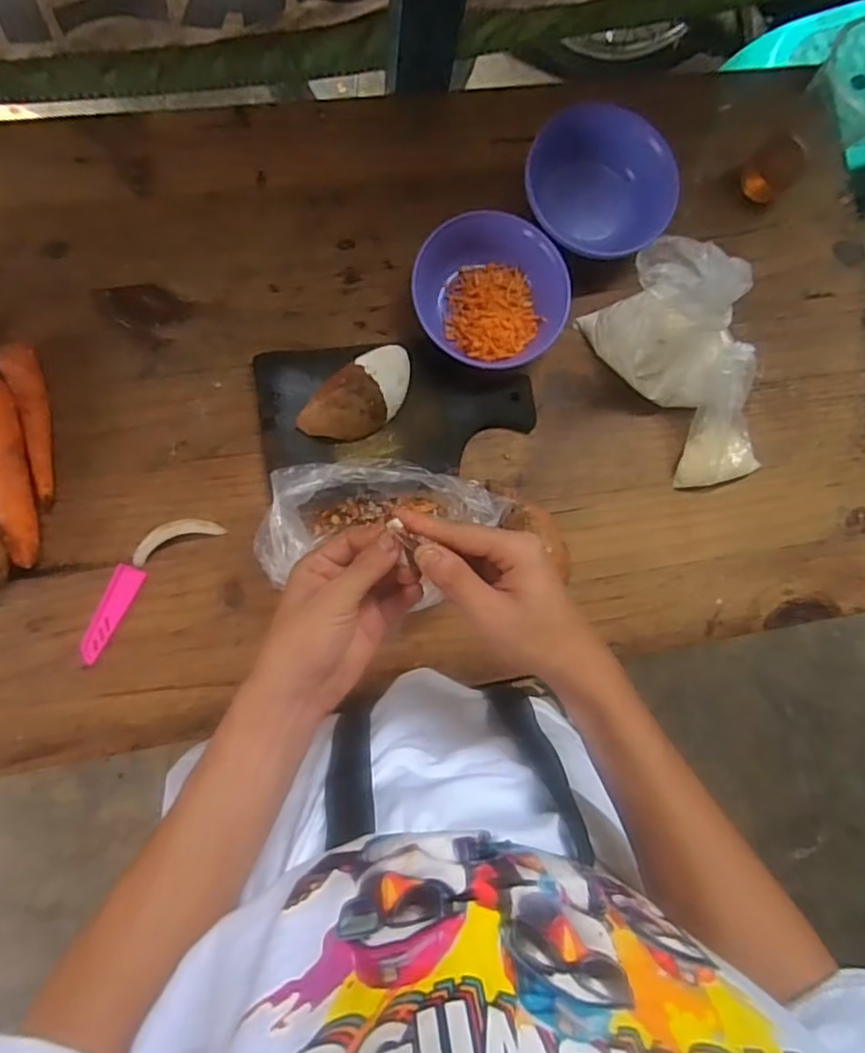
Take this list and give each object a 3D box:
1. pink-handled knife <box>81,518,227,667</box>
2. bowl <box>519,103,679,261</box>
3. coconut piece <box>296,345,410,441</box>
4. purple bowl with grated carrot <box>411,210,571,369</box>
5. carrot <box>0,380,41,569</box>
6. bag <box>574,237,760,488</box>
[{"bbox_3d":[-0.259,0.047,0.556,0.043,0.011,0.156,43,87,-3],"label":"pink-handled knife"},{"bbox_3d":[0.162,-0.337,0.631,0.149,0.056,0.138,0,90,-4],"label":"bowl"},{"bbox_3d":[-0.065,-0.115,0.576,0.114,0.053,0.052,-37,92,-4],"label":"coconut piece"},{"bbox_3d":[0.054,-0.218,0.600,0.147,0.067,0.128,17,88,-4],"label":"purple bowl with grated carrot"},{"bbox_3d":[-0.366,-0.046,0.540,0.039,0.031,0.164,-14,91,-4],"label":"carrot"},{"bbox_3d":[0.254,-0.147,0.580,0.111,0.132,0.230,-31,92,-4],"label":"bag"}]

